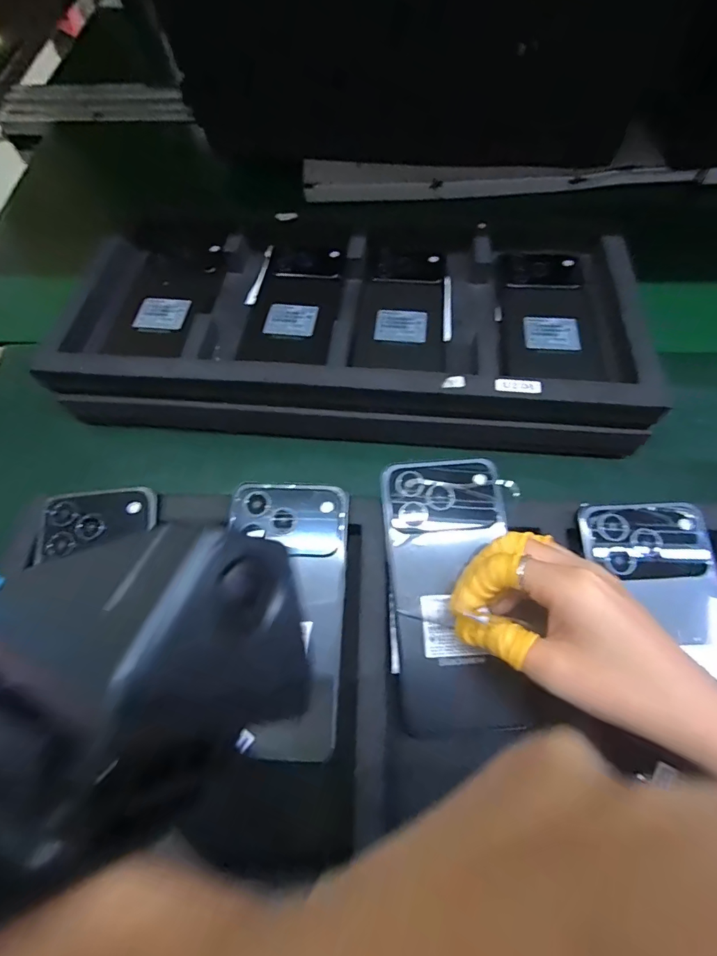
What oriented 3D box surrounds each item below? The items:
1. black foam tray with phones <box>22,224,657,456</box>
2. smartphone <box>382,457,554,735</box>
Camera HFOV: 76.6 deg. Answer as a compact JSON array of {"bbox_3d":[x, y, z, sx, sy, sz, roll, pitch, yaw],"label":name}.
[{"bbox_3d":[-0.005,-0.143,0.409,0.479,0.070,0.247,6,65,4],"label":"black foam tray with phones"},{"bbox_3d":[0.059,0.066,0.279,0.079,0.007,0.160,-4,74,-1],"label":"smartphone"}]

